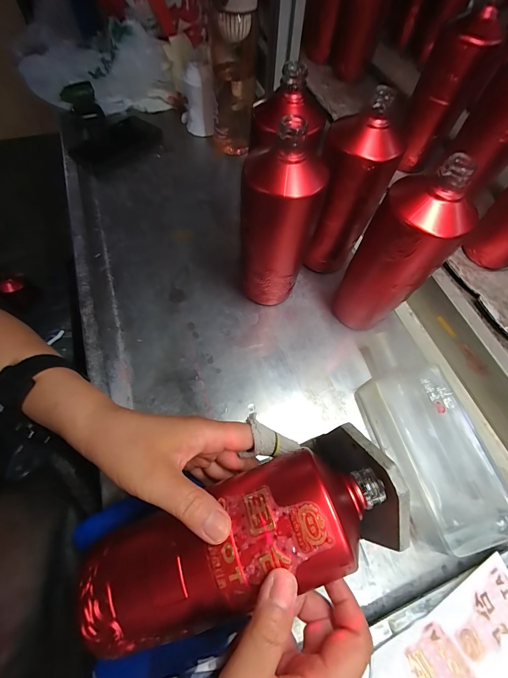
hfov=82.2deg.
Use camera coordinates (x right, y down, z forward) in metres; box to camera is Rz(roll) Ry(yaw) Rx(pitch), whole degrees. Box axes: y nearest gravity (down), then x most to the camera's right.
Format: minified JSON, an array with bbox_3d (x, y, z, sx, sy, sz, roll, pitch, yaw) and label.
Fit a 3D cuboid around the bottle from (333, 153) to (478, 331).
[{"bbox_3d":[0.155,-0.087,0.330,0.081,0.197,0.065,13,65,6],"label":"bottle"}]

